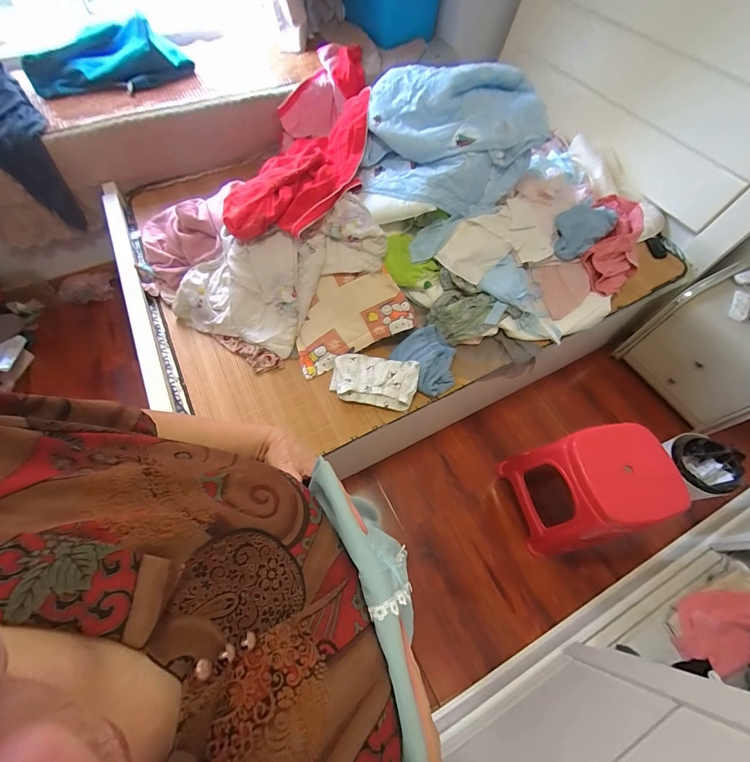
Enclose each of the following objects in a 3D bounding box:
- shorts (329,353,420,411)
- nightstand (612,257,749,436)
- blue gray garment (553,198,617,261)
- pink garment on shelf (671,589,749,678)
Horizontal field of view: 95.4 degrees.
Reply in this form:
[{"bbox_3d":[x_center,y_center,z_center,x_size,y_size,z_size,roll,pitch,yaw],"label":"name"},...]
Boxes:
[{"bbox_3d":[-0.005,-0.005,1.065,0.264,0.075,0.164,11,66,4],"label":"shorts"},{"bbox_3d":[1.342,-0.127,1.299,0.402,0.403,0.463,-25,68,-12],"label":"nightstand"},{"bbox_3d":[0.755,-0.559,1.242,0.313,0.077,0.152,-34,70,-15],"label":"blue gray garment"},{"bbox_3d":[1.007,0.714,0.985,0.184,0.090,0.241,29,68,12],"label":"pink garment on shelf"}]

